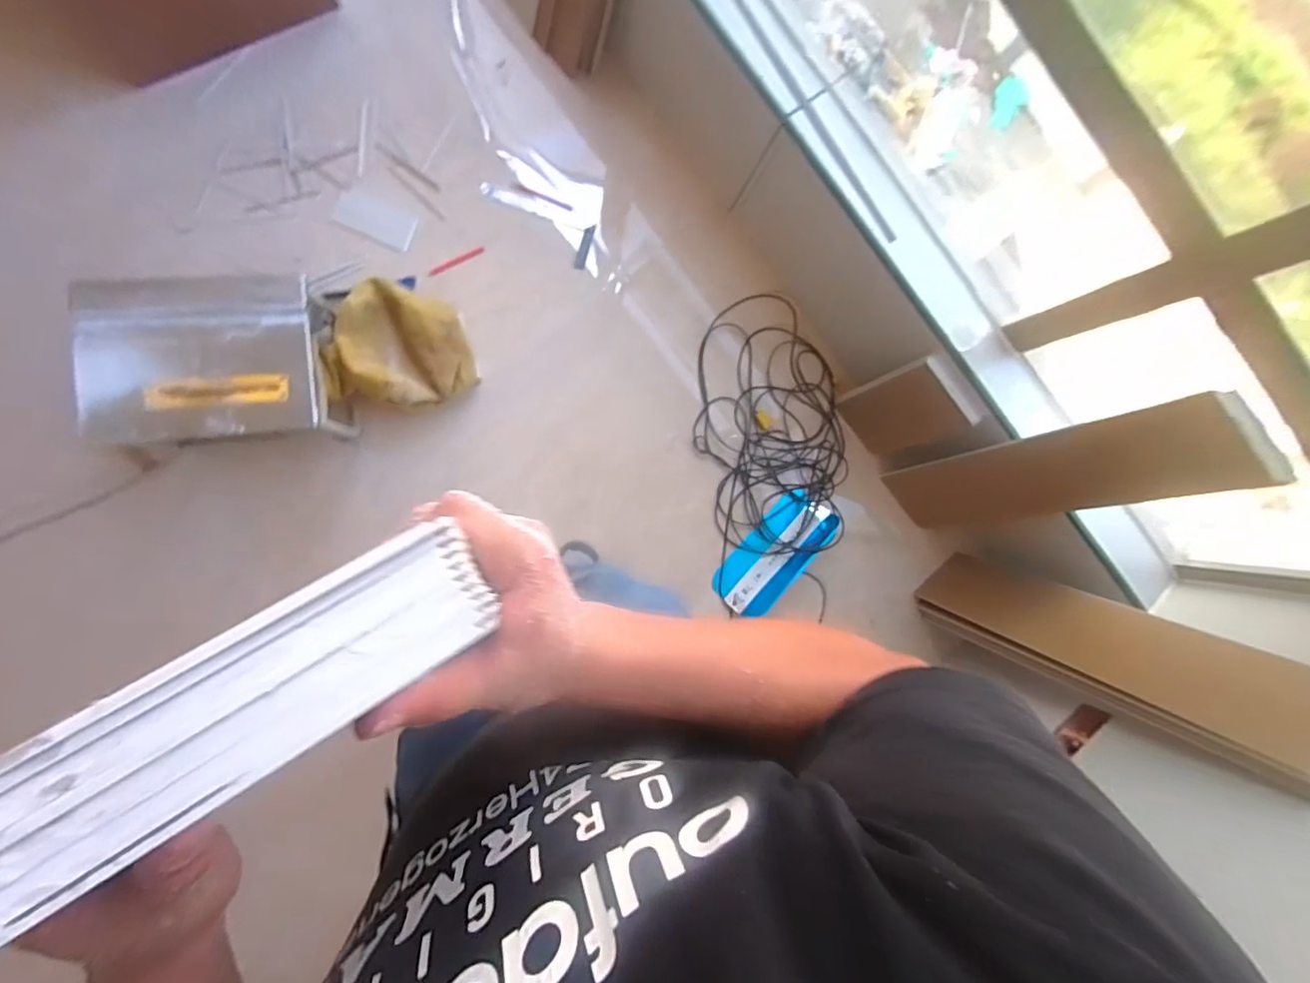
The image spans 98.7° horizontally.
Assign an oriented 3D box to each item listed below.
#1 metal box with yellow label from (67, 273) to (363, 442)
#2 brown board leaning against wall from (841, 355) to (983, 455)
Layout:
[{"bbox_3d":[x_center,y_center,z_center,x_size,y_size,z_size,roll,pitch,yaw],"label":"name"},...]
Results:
[{"bbox_3d":[-0.884,-0.248,1.174,0.395,0.250,0.295,-6,90,-9],"label":"metal box with yellow label"},{"bbox_3d":[0.610,-0.194,1.387,0.034,0.288,0.190,-36,94,-31],"label":"brown board leaning against wall"}]

